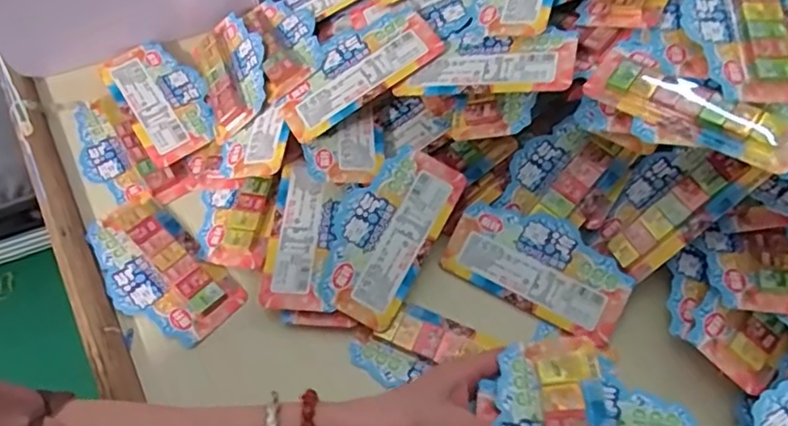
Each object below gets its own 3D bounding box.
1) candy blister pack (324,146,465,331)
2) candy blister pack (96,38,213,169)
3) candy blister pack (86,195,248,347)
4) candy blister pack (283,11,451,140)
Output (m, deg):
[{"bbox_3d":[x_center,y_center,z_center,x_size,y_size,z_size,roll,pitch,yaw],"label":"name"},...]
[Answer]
[{"bbox_3d":[-0.006,0.015,0.490,0.079,0.009,0.144,29,78,2],"label":"candy blister pack"},{"bbox_3d":[-0.221,-0.109,0.580,0.076,0.011,0.140,-31,66,-15],"label":"candy blister pack"},{"bbox_3d":[-0.196,0.049,0.501,0.143,0.014,0.077,40,70,19],"label":"candy blister pack"},{"bbox_3d":[-0.035,-0.124,0.521,0.145,0.009,0.075,-36,67,0],"label":"candy blister pack"}]

